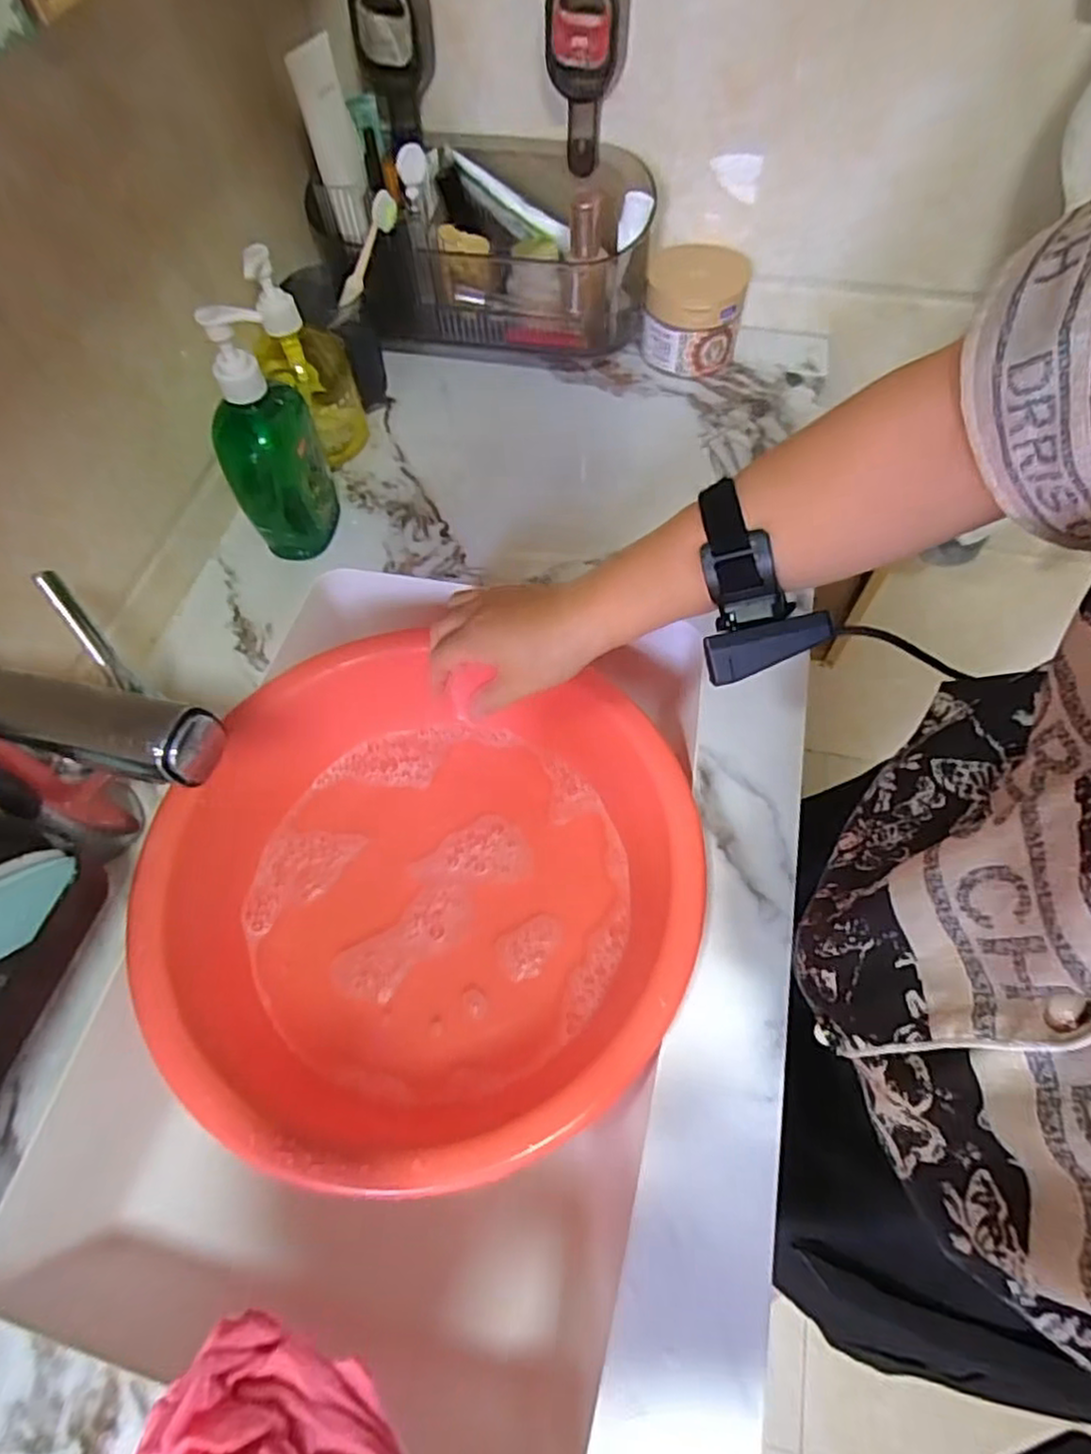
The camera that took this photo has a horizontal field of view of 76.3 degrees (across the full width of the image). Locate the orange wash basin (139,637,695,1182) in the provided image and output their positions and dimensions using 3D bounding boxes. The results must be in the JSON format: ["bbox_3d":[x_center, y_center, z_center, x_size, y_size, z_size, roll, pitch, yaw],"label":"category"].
[{"bbox_3d":[-0.078,0.114,0.481,0.339,0.096,0.330,-1,60,2],"label":"orange wash basin"}]

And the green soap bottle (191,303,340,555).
[{"bbox_3d":[-0.208,-0.211,0.523,0.075,0.187,0.059,-23,62,-10],"label":"green soap bottle"}]

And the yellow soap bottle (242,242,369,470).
[{"bbox_3d":[-0.203,-0.321,0.600,0.073,0.166,0.063,38,68,21],"label":"yellow soap bottle"}]

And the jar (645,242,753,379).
[{"bbox_3d":[0.147,-0.412,0.689,0.092,0.078,0.094,-1,60,2],"label":"jar"}]

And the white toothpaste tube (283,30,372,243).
[{"bbox_3d":[-0.177,-0.487,0.582,0.036,0.128,0.021,-18,39,-8],"label":"white toothpaste tube"}]

